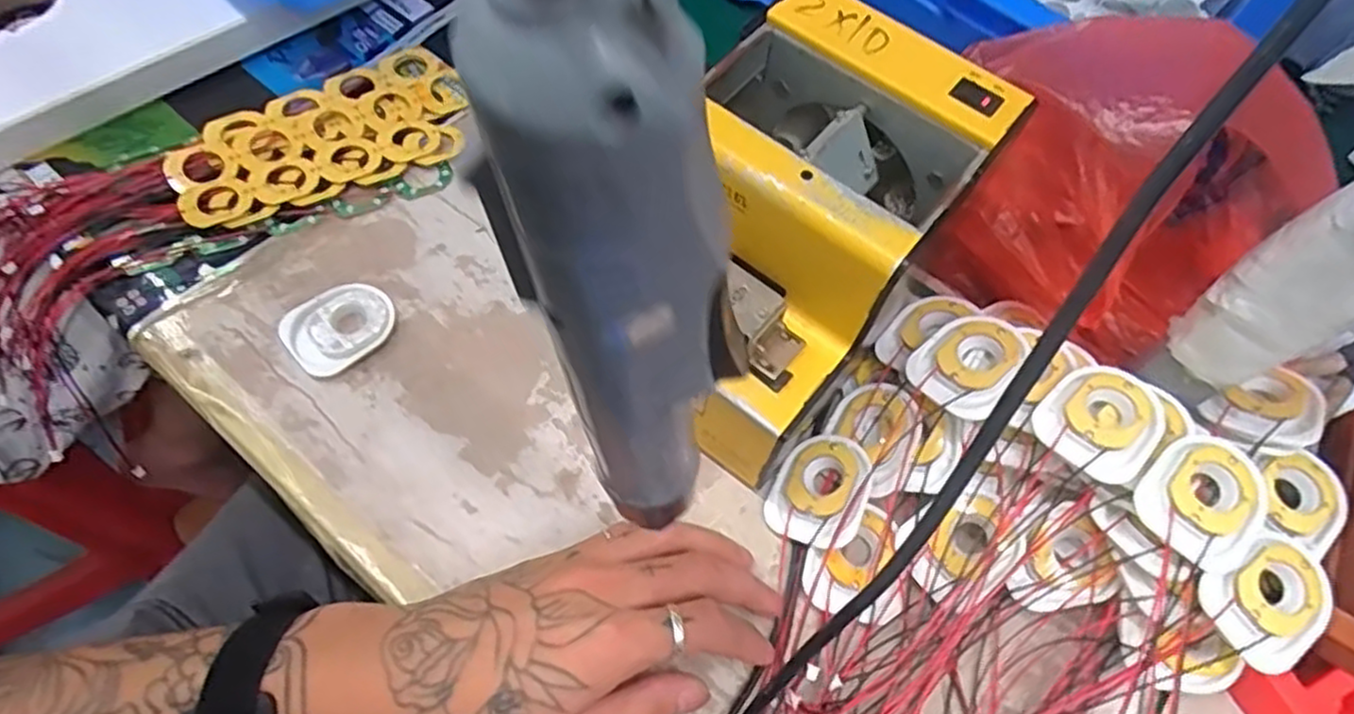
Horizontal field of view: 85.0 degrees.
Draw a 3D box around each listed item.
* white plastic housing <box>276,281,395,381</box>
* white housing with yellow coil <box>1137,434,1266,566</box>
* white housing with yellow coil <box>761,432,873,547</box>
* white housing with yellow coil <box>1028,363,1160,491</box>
[{"bbox_3d":[-0.188,-0.016,0.415,0.058,0.008,0.049,-34,70,-20],"label":"white plastic housing"},{"bbox_3d":[0.237,0.066,0.338,0.059,0.021,0.047,-39,71,-22],"label":"white housing with yellow coil"},{"bbox_3d":[0.074,0.068,0.376,0.046,0.014,0.058,19,71,38],"label":"white housing with yellow coil"},{"bbox_3d":[0.202,0.030,0.352,0.057,0.013,0.047,-39,71,-22],"label":"white housing with yellow coil"}]

